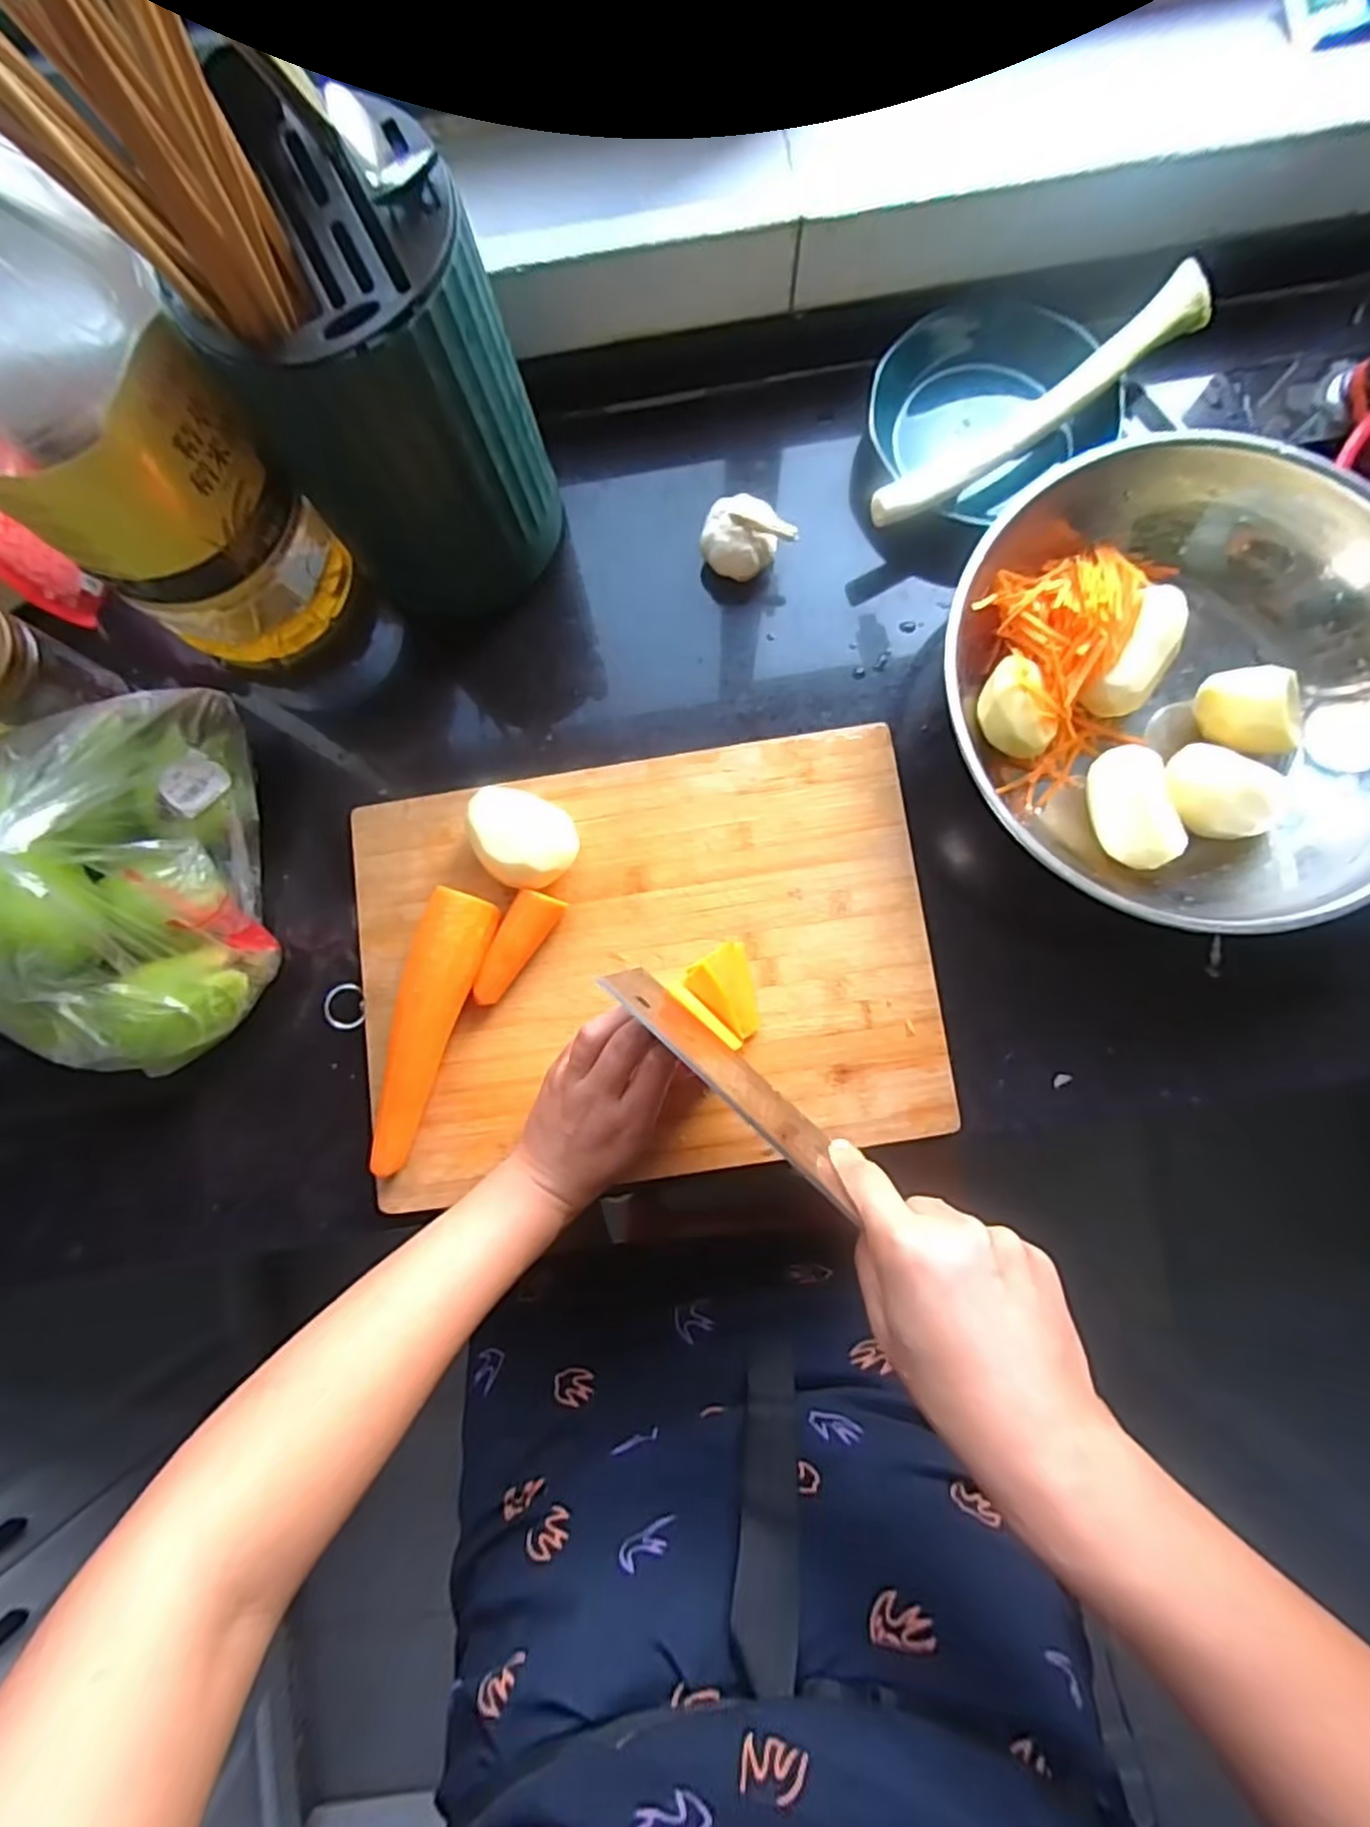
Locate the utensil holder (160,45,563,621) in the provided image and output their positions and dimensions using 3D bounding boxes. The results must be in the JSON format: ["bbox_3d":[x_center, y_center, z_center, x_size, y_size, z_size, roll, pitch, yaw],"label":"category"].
[{"bbox_3d":[-0.167,-0.291,0.426,0.144,0.205,0.136,-35,83,-2],"label":"utensil holder"}]

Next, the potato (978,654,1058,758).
[{"bbox_3d":[0.221,-0.135,0.475,0.039,0.034,0.062,-26,83,-1],"label":"potato"}]

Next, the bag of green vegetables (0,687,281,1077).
[{"bbox_3d":[-0.353,-0.031,0.409,0.165,0.147,0.246,3,83,3],"label":"bag of green vegetables"}]

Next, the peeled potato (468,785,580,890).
[{"bbox_3d":[-0.105,-0.047,0.456,0.069,0.040,0.056,27,85,5],"label":"peeled potato"}]

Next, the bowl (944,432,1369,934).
[{"bbox_3d":[0.321,-0.140,0.462,0.299,0.083,0.292,0,83,2],"label":"bowl"}]

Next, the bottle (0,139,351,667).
[{"bbox_3d":[-0.325,-0.266,0.379,0.134,0.306,0.129,30,85,5],"label":"bottle"}]

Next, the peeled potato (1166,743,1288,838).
[{"bbox_3d":[0.350,-0.076,0.469,0.071,0.036,0.054,28,85,5],"label":"peeled potato"}]

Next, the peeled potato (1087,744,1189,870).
[{"bbox_3d":[0.295,-0.069,0.464,0.043,0.038,0.078,-22,83,0],"label":"peeled potato"}]

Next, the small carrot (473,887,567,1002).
[{"bbox_3d":[-0.111,0.021,0.455,0.028,0.022,0.080,35,86,6],"label":"small carrot"}]

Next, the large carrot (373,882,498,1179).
[{"bbox_3d":[-0.163,0.073,0.441,0.041,0.043,0.178,19,84,4],"label":"large carrot"}]

